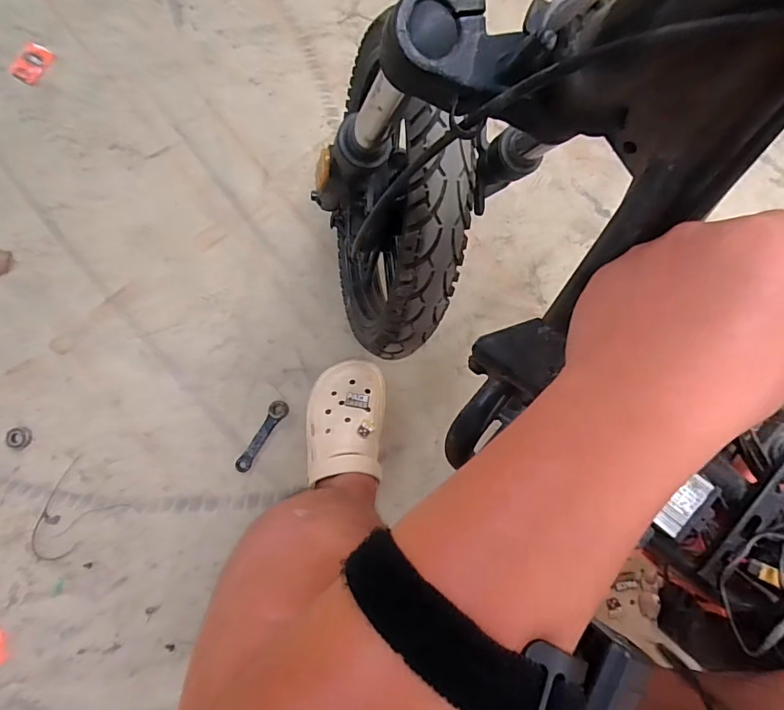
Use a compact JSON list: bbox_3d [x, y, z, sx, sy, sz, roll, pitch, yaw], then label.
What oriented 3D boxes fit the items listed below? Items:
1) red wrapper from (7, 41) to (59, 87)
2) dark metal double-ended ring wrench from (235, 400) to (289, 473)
[{"bbox_3d":[-0.636,-0.515,0.800,0.053,0.005,0.073,33,85,-3],"label":"red wrapper"},{"bbox_3d":[-0.208,0.131,0.725,0.028,0.016,0.127,31,85,2],"label":"dark metal double-ended ring wrench"}]

